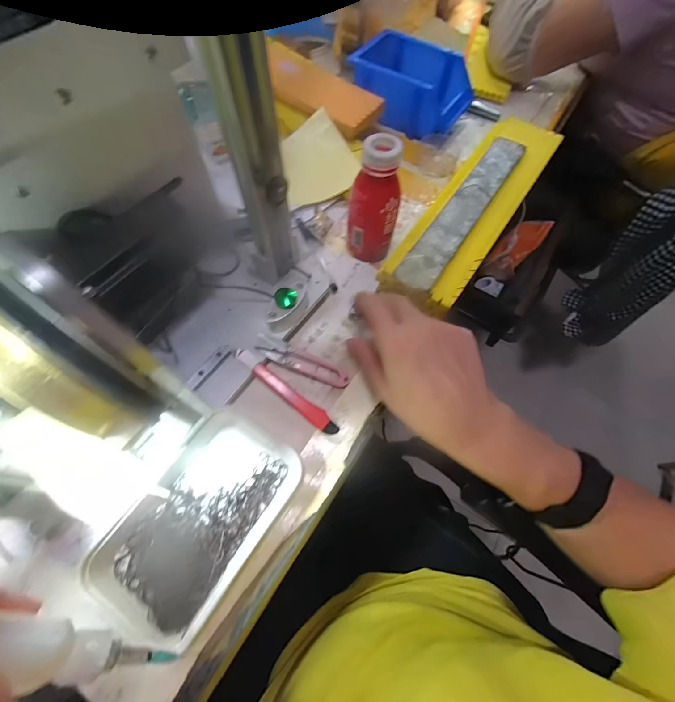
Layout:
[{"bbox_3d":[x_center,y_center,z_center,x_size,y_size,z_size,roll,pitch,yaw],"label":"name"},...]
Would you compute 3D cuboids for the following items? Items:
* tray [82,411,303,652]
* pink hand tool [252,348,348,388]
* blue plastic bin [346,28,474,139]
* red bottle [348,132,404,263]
[{"bbox_3d":[-0.116,0.141,0.281,0.104,0.027,0.168,33,69,12],"label":"tray"},{"bbox_3d":[-0.035,0.015,0.350,0.096,0.018,0.020,17,66,5],"label":"pink hand tool"},{"bbox_3d":[0.119,-0.428,0.530,0.178,0.065,0.128,33,69,12],"label":"blue plastic bin"},{"bbox_3d":[0.043,-0.164,0.371,0.055,0.131,0.045,12,66,3],"label":"red bottle"}]

